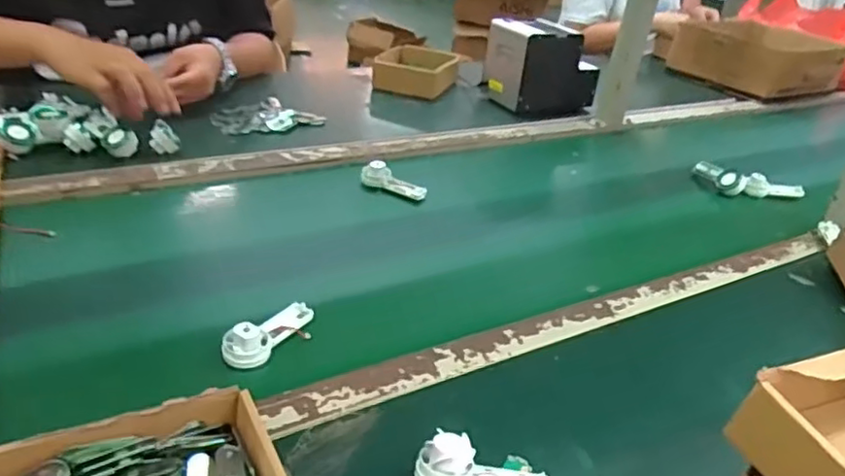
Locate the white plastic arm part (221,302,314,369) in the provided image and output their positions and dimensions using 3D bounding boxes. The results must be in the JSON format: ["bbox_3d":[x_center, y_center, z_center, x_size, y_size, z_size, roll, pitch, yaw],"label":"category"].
[{"bbox_3d":[-0.130,0.080,0.565,0.037,0.028,0.098,25,35,26],"label":"white plastic arm part"}]

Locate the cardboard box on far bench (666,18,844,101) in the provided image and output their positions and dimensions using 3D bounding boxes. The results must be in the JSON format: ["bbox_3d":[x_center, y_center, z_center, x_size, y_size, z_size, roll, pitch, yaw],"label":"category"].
[{"bbox_3d":[0.789,-0.436,1.533,0.311,0.111,0.311,-15,38,-33],"label":"cardboard box on far bench"}]

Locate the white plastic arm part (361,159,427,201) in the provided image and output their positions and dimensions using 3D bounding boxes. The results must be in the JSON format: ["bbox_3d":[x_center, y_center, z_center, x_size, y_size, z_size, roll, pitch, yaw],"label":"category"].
[{"bbox_3d":[-0.037,-0.079,0.858,0.092,0.024,0.035,18,32,17],"label":"white plastic arm part"}]

